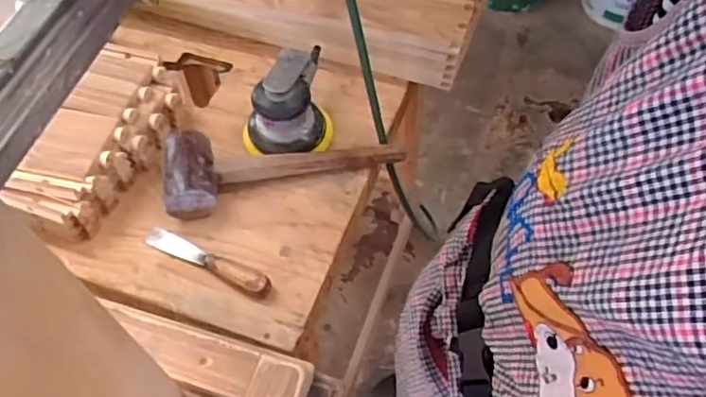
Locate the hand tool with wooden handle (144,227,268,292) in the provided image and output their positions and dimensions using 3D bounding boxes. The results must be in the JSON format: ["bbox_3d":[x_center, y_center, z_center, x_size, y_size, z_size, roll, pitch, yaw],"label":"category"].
[{"bbox_3d":[-0.173,0.069,0.714,0.170,0.021,0.027,23,61,16],"label":"hand tool with wooden handle"}]

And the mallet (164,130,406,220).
[{"bbox_3d":[-0.095,-0.045,0.762,0.266,0.065,0.107,-8,57,-3],"label":"mallet"}]

